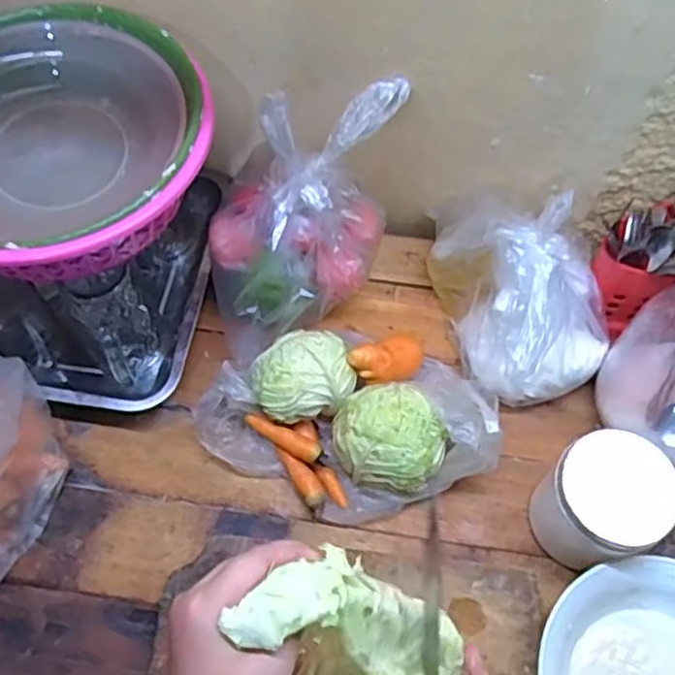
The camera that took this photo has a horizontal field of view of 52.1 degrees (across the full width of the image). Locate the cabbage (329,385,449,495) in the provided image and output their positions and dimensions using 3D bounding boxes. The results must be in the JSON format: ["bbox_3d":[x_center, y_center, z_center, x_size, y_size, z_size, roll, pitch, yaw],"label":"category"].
[{"bbox_3d":[0.044,0.087,0.596,0.093,0.074,0.080,16,62,6],"label":"cabbage"}]

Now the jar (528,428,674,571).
[{"bbox_3d":[0.207,0.136,0.557,0.088,0.112,0.081,1,61,-2],"label":"jar"}]

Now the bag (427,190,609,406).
[{"bbox_3d":[0.171,-0.040,0.620,0.120,0.131,0.163,-16,63,-11],"label":"bag"}]

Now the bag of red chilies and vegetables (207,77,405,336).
[{"bbox_3d":[-0.032,-0.117,0.622,0.139,0.151,0.183,13,61,4],"label":"bag of red chilies and vegetables"}]

